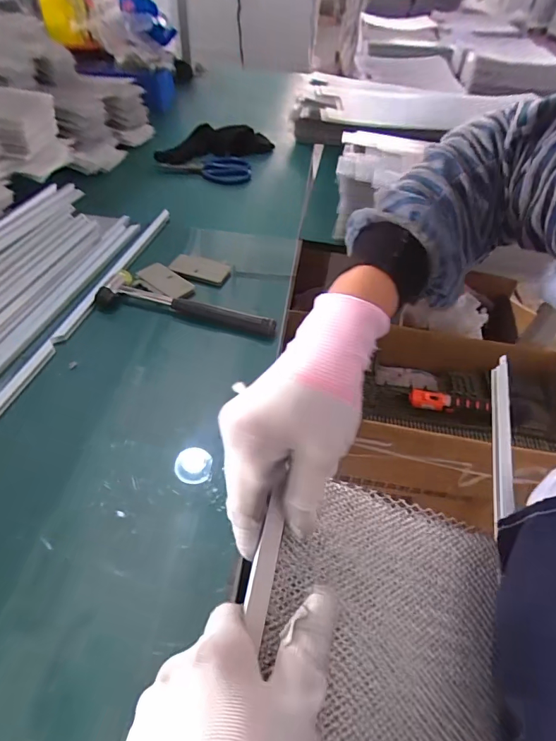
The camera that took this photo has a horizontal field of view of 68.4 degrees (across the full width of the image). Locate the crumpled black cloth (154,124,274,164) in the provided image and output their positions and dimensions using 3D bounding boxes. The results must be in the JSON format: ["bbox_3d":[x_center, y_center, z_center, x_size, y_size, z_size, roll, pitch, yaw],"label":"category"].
[{"bbox_3d":[-0.152,-0.520,0.938,0.266,0.056,0.123,-26,56,-24],"label":"crumpled black cloth"}]

